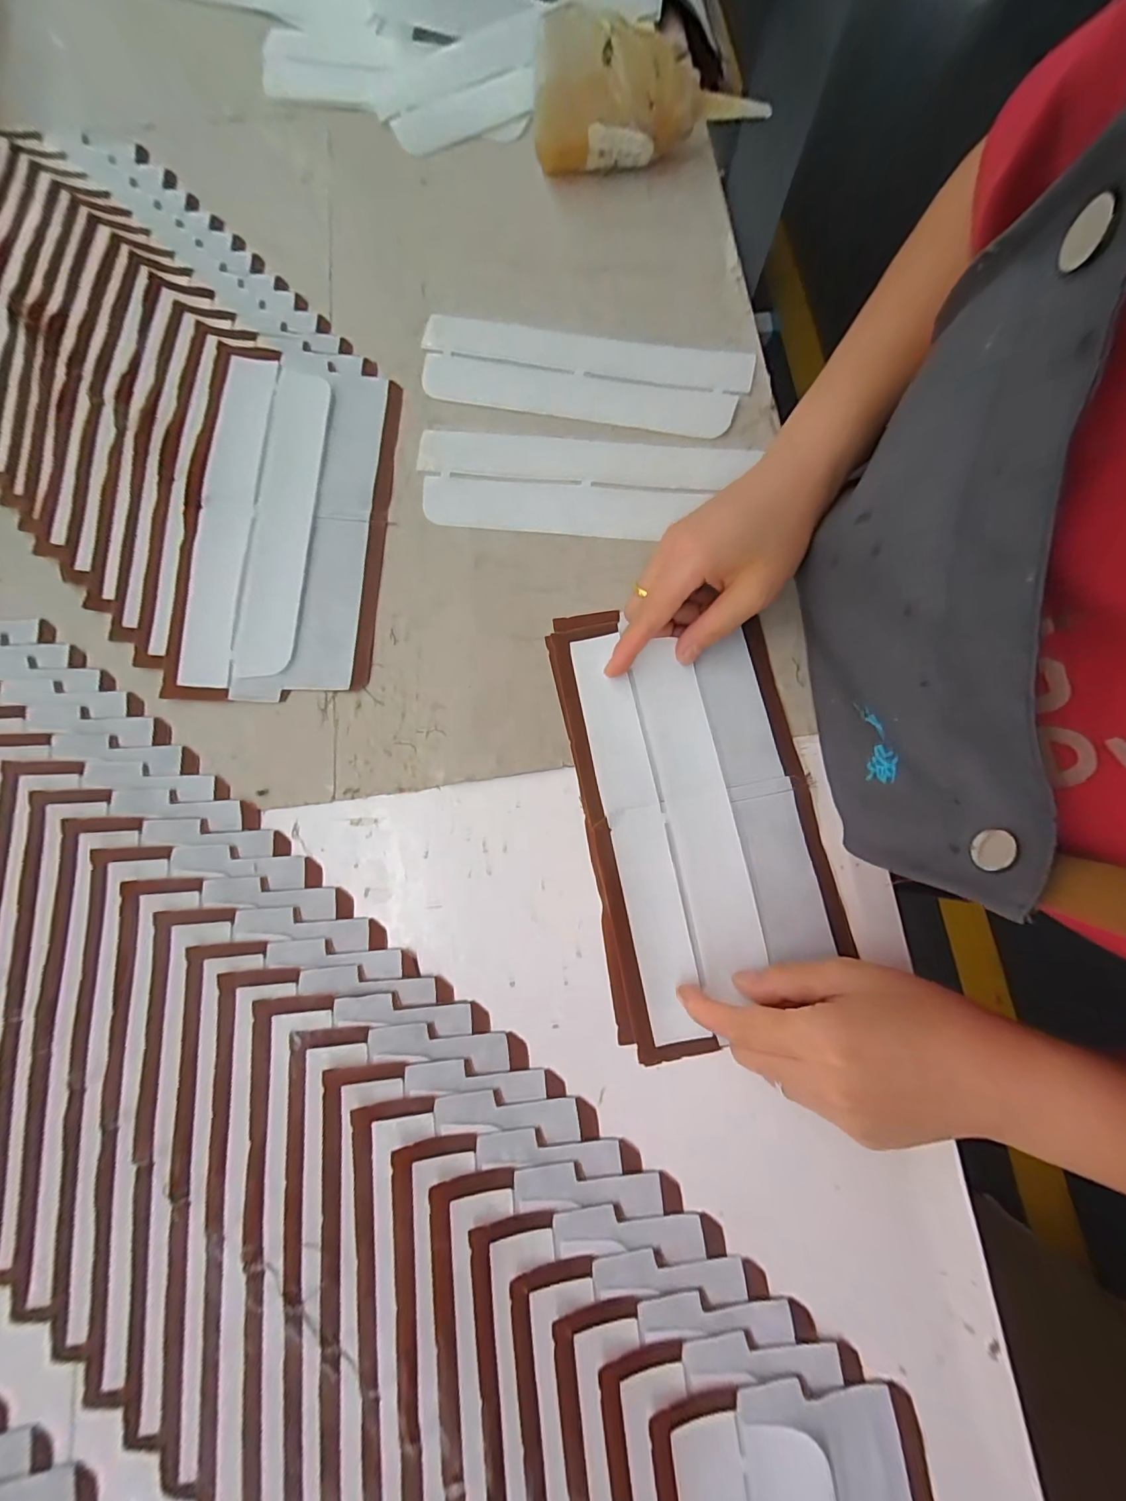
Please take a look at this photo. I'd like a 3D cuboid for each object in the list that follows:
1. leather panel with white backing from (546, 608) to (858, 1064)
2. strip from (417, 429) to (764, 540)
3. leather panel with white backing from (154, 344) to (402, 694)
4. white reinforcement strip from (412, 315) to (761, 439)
[{"bbox_3d":[0.075,0.031,0.276,0.127,0.011,0.243,-10,80,2],"label":"leather panel with white backing"},{"bbox_3d":[0.009,-0.176,0.321,0.209,0.006,0.072,5,83,3],"label":"strip"},{"bbox_3d":[-0.180,-0.152,0.315,0.123,0.010,0.242,3,79,1],"label":"leather panel with white backing"},{"bbox_3d":[0.012,-0.258,0.332,0.220,0.004,0.073,12,82,5],"label":"white reinforcement strip"}]

